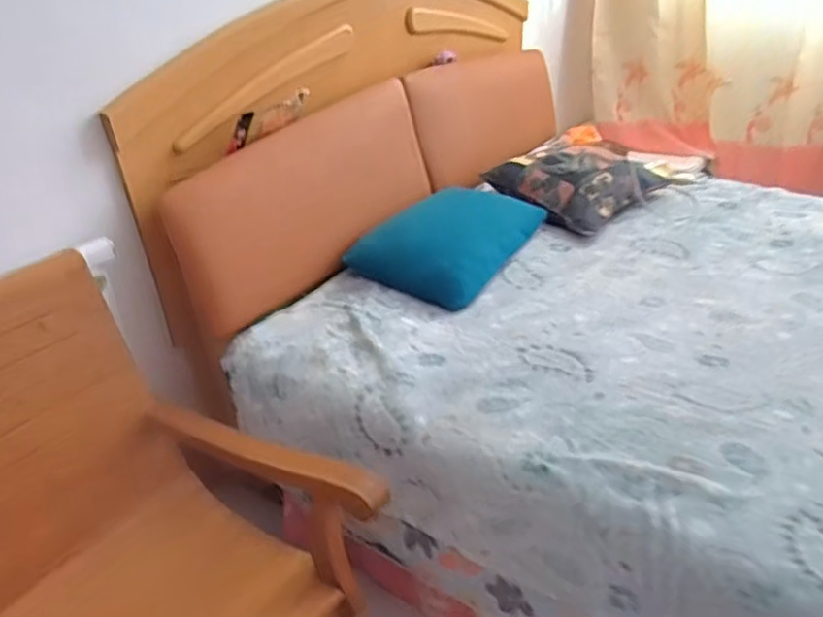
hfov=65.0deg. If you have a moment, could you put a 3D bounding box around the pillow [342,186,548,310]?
[{"bbox_3d":[0.093,-0.186,1.540,0.326,0.102,0.405,22,40,33],"label":"pillow"}]

